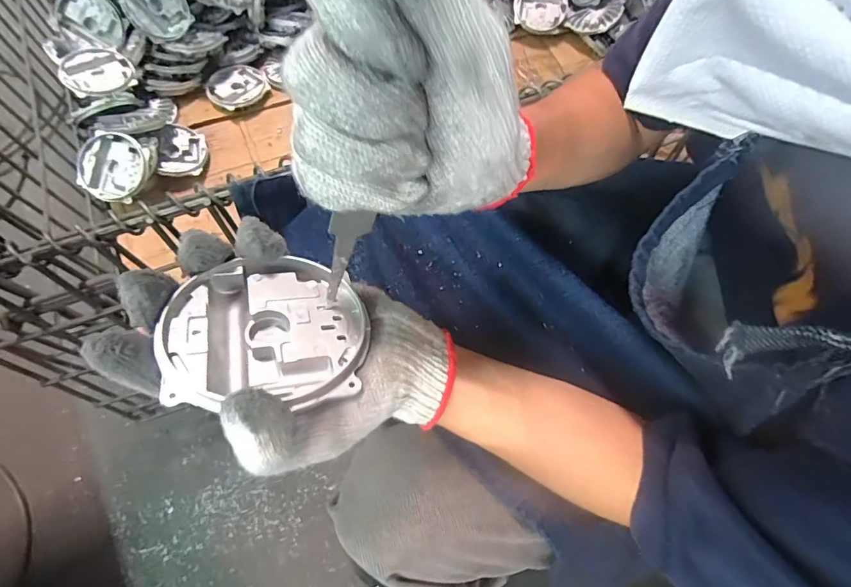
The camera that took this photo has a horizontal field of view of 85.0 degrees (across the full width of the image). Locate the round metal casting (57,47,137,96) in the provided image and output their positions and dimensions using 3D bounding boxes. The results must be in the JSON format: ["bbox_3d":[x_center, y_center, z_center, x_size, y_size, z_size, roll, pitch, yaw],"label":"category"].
[{"bbox_3d":[-0.570,-0.384,0.813,0.110,0.029,0.113,1,68,-2],"label":"round metal casting"}]

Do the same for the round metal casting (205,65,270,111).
[{"bbox_3d":[-0.360,-0.399,0.894,0.110,0.022,0.084,-37,74,-15],"label":"round metal casting"}]

